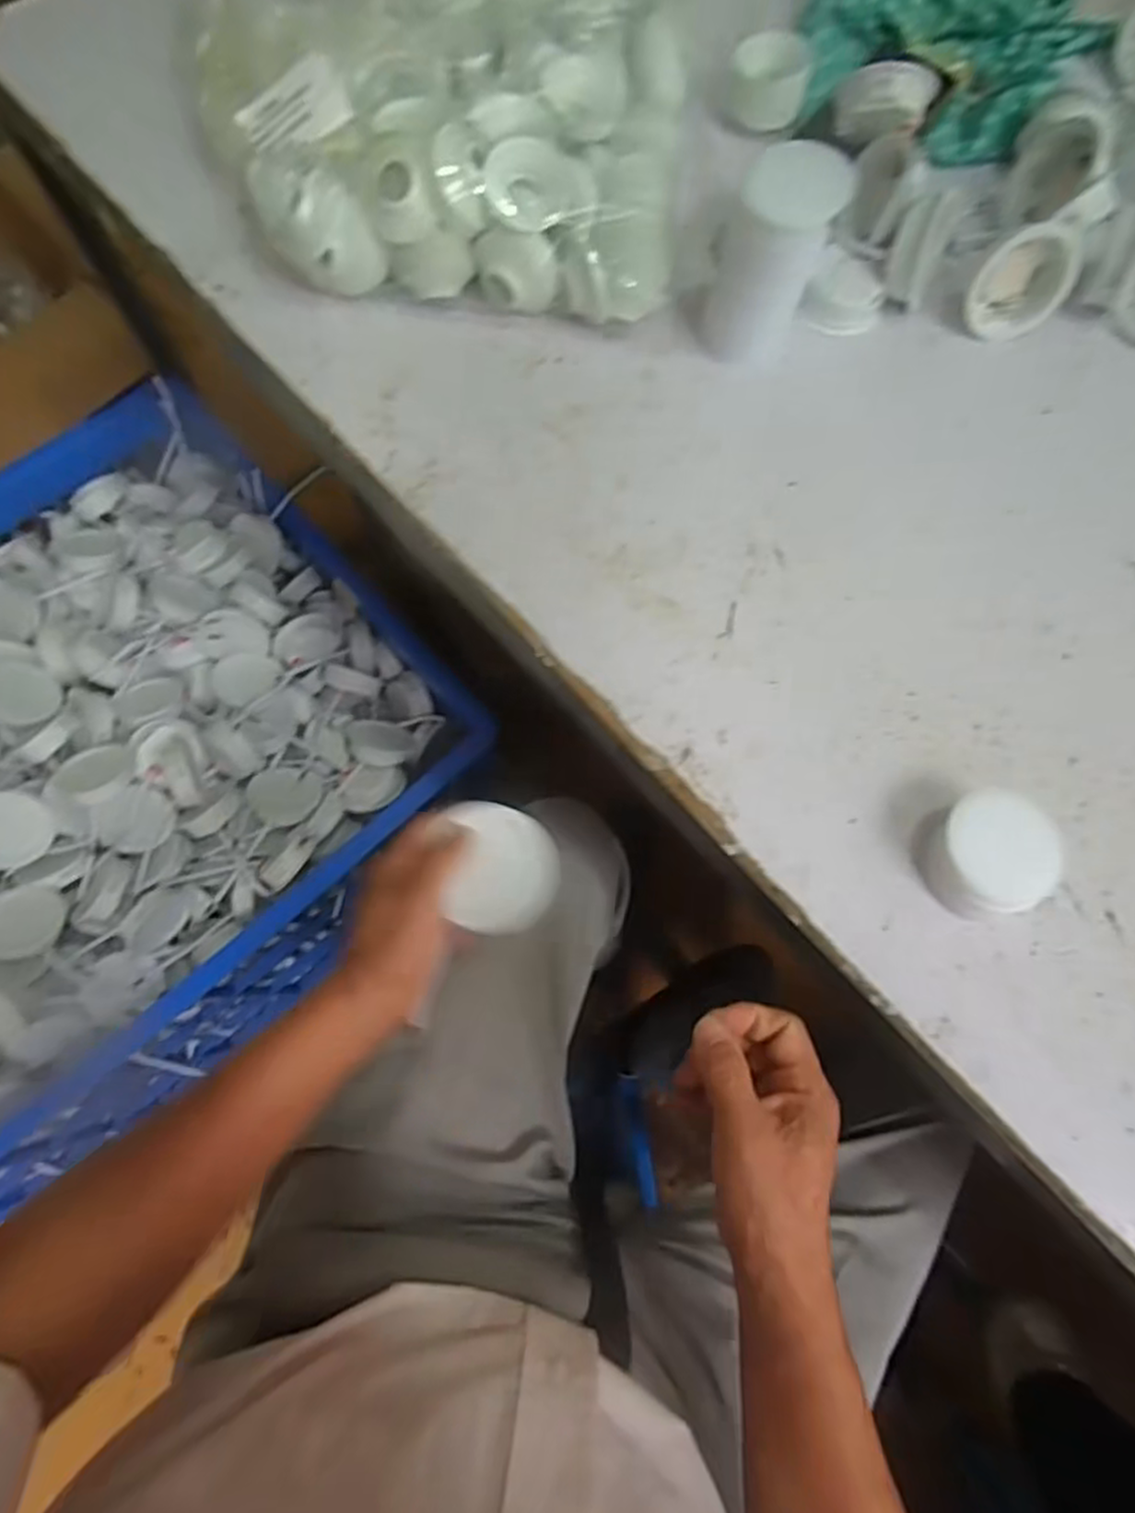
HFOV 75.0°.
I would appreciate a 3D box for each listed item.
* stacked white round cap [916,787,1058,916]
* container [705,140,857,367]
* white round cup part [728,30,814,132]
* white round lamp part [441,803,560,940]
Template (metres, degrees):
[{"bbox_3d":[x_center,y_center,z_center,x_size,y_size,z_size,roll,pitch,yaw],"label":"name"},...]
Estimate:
[{"bbox_3d":[0.236,0.055,0.415,0.065,0.040,0.064,1,73,-2],"label":"stacked white round cap"},{"bbox_3d":[0.133,-0.325,0.491,0.065,0.108,0.059,19,73,3],"label":"container"},{"bbox_3d":[0.159,-0.539,0.591,0.061,0.049,0.051,9,72,0],"label":"white round cup part"},{"bbox_3d":[-0.038,0.064,0.429,0.065,0.009,0.071,1,73,-2],"label":"white round lamp part"}]

